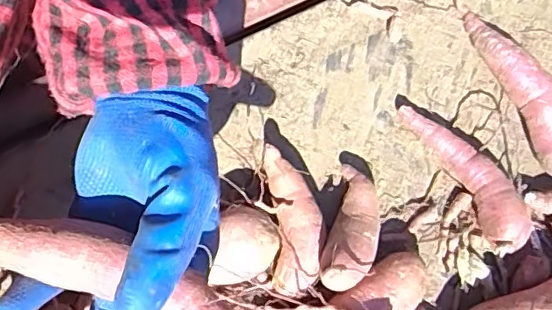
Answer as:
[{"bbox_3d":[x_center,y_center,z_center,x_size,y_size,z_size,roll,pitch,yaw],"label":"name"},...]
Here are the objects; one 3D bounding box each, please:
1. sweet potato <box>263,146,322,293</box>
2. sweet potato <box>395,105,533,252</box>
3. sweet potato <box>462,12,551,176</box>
[{"bbox_3d":[0.013,0.048,0.414,0.037,0.027,0.103,-5,74,-1],"label":"sweet potato"},{"bbox_3d":[0.143,0.010,0.425,0.034,0.028,0.129,-30,76,-8],"label":"sweet potato"},{"bbox_3d":[0.193,-0.055,0.441,0.031,0.026,0.143,-23,75,-6],"label":"sweet potato"}]

